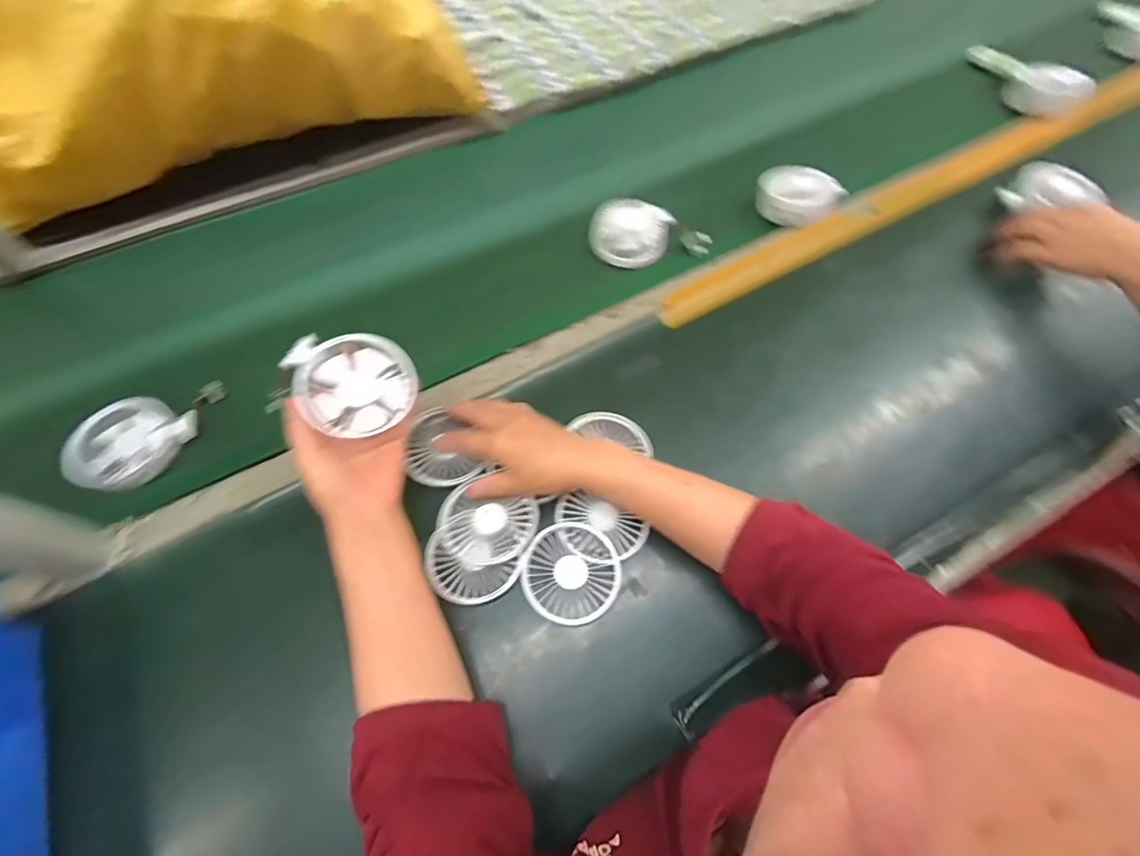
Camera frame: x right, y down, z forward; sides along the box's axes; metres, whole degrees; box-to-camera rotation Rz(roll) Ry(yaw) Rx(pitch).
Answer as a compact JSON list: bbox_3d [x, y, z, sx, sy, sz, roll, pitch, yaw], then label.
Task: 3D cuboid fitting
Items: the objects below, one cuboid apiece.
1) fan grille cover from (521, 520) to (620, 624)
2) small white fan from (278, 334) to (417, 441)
[{"bbox_3d":[0.000,0.133,0.451,0.085,0.021,0.088,-27,65,-13],"label":"fan grille cover"},{"bbox_3d":[-0.189,-0.040,0.429,0.095,0.036,0.086,-16,87,-27],"label":"small white fan"}]

